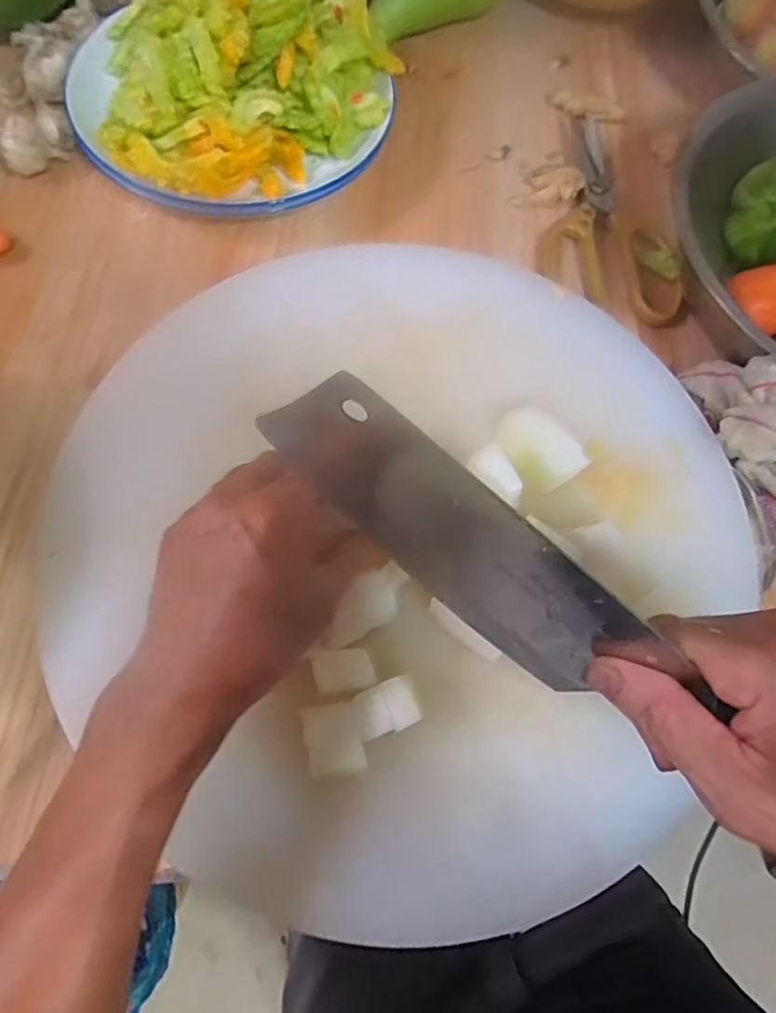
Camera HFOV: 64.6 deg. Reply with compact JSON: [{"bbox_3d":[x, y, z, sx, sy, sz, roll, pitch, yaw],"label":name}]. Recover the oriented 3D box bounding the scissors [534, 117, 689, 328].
[{"bbox_3d":[0.161,-0.230,0.495,0.099,0.013,0.209,-17,72,-11],"label":"scissors"}]

